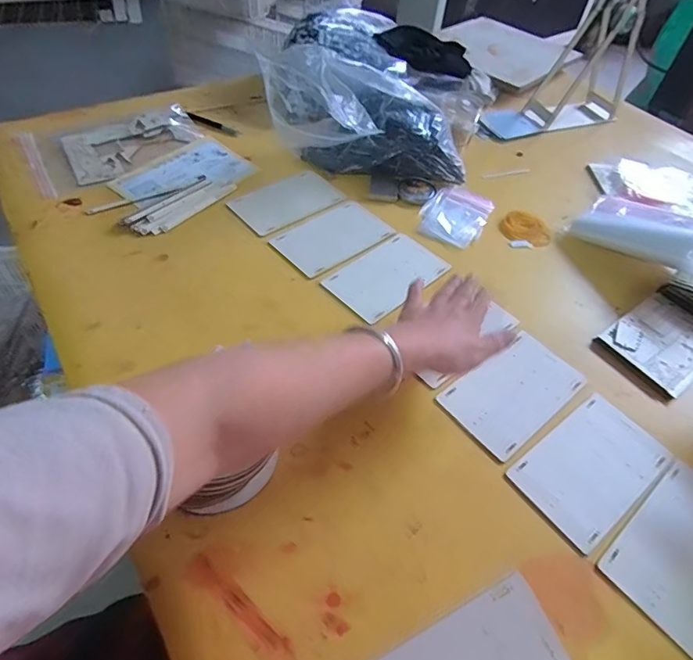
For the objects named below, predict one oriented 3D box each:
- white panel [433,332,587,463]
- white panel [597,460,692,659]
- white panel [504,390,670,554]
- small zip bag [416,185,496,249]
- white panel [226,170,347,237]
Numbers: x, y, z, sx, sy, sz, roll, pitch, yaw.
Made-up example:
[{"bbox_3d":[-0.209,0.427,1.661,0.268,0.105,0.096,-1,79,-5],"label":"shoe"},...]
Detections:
[{"bbox_3d":[0.197,0.069,0.553,0.167,0.004,0.096,-31,60,-27],"label":"white panel"},{"bbox_3d":[0.323,0.208,0.449,0.165,0.004,0.099,-31,60,-27],"label":"white panel"},{"bbox_3d":[0.258,0.142,0.499,0.167,0.004,0.099,-29,59,-26],"label":"white panel"},{"bbox_3d":[0.174,-0.187,0.752,0.097,0.012,0.142,24,52,14],"label":"small zip bag"},{"bbox_3d":[-0.089,-0.208,0.749,0.171,0.010,0.091,-29,59,-26],"label":"white panel"}]

